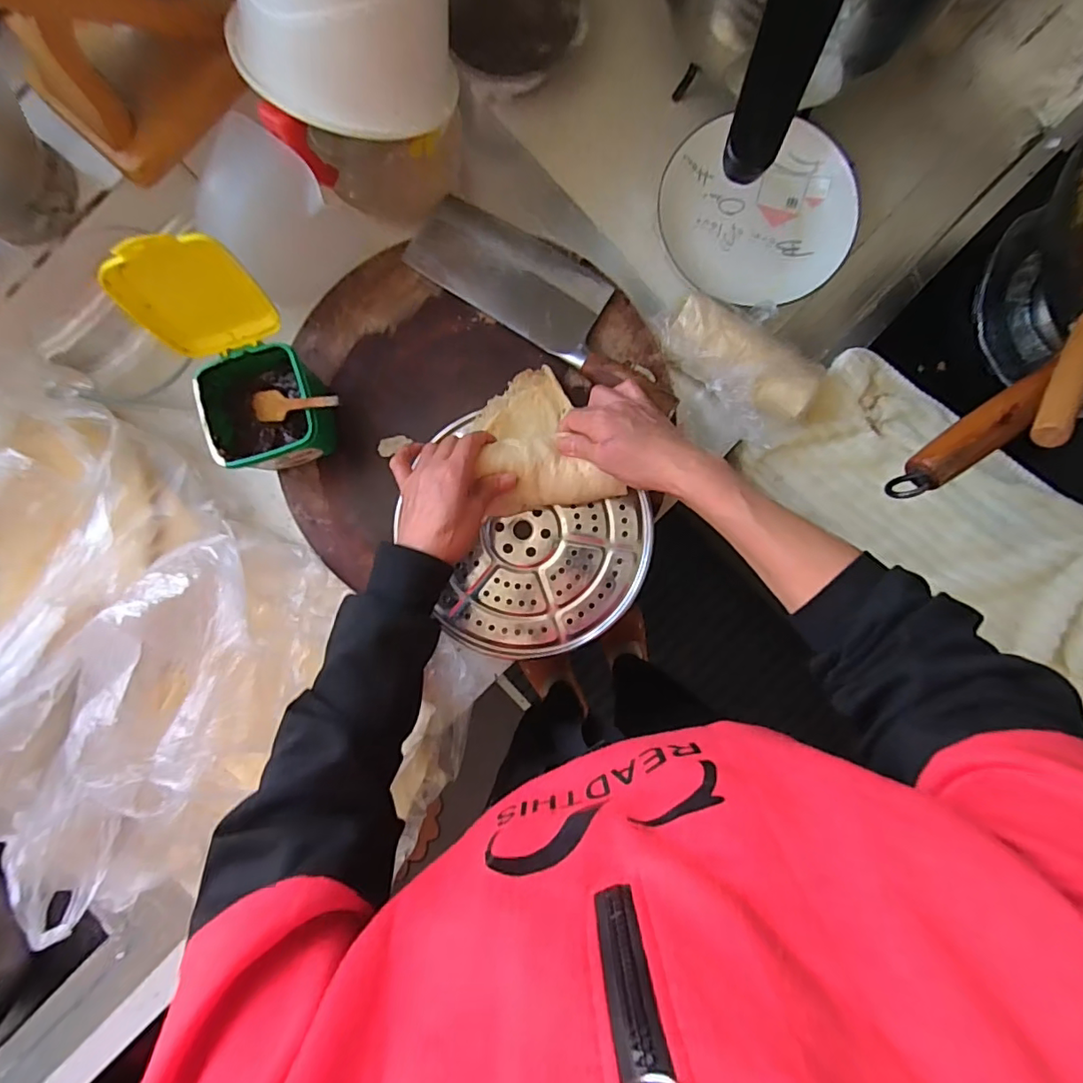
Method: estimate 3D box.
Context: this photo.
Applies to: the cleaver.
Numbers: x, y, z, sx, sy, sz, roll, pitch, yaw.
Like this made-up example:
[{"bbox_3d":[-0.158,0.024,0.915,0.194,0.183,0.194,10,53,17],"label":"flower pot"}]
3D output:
[{"bbox_3d":[0.012,-0.233,0.521,0.290,0.034,0.090,34,90,1],"label":"cleaver"}]

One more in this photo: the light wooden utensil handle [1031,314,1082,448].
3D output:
[{"bbox_3d":[0.363,-0.118,0.364,0.015,0.019,0.149,40,68,1],"label":"light wooden utensil handle"}]

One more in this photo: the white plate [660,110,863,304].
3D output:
[{"bbox_3d":[0.221,-0.336,0.558,0.190,0.038,0.184,0,89,0],"label":"white plate"}]

